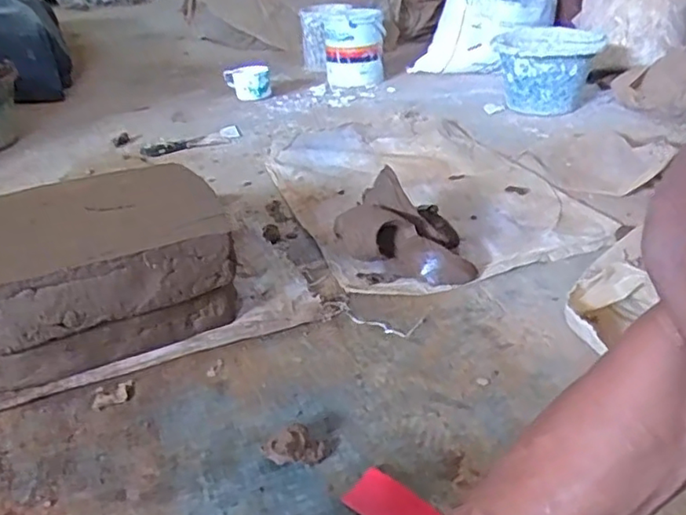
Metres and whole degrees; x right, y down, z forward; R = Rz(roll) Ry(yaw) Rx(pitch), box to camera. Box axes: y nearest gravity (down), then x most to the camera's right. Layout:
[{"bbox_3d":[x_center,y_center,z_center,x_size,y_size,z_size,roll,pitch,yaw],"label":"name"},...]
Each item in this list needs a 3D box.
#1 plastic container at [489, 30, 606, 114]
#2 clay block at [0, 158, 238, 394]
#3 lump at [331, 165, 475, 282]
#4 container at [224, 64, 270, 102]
[{"bbox_3d":[0.483,-0.440,1.458,0.228,0.164,0.194,11,34,23],"label":"plastic container"},{"bbox_3d":[-0.306,0.018,0.760,0.316,0.165,0.223,-19,34,-24],"label":"clay block"},{"bbox_3d":[0.089,-0.044,0.882,0.184,0.106,0.126,0,31,5],"label":"lump"},{"bbox_3d":[-0.269,-0.497,1.737,0.120,0.088,0.129,-8,31,-8],"label":"container"}]

